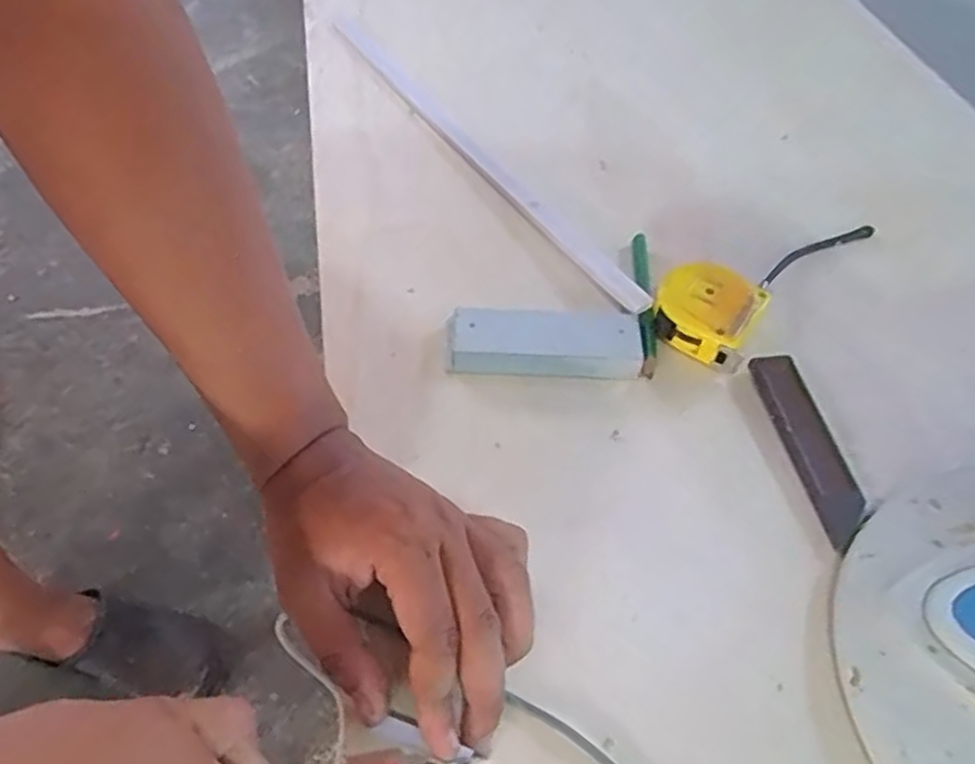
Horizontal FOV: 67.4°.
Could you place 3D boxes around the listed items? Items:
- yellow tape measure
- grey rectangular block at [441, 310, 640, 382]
[{"bbox_3d":[0.140,-0.043,0.477,0.064,0.034,0.058,24,54,16],"label":"yellow tape measure"},{"bbox_3d":[0.036,-0.025,0.468,0.120,0.017,0.048,1,51,-1],"label":"grey rectangular block"}]

